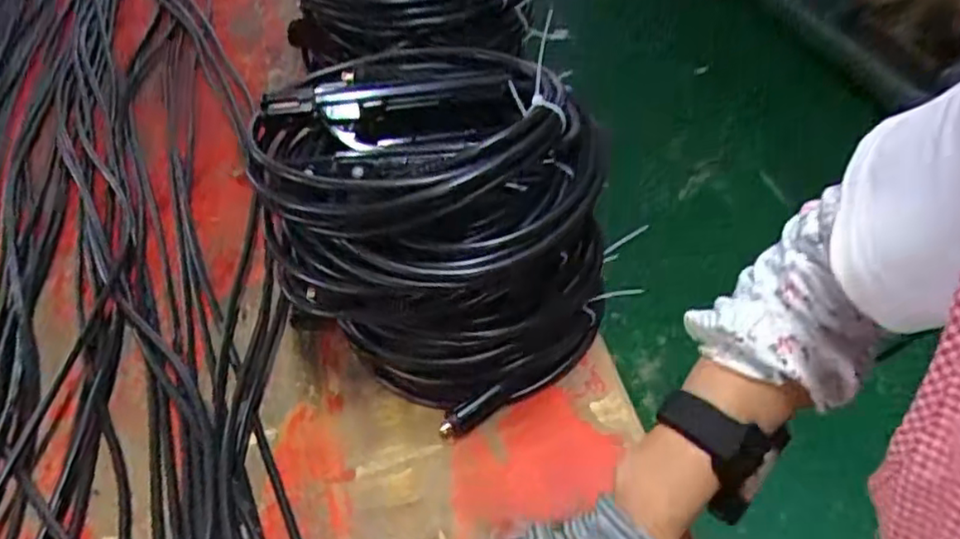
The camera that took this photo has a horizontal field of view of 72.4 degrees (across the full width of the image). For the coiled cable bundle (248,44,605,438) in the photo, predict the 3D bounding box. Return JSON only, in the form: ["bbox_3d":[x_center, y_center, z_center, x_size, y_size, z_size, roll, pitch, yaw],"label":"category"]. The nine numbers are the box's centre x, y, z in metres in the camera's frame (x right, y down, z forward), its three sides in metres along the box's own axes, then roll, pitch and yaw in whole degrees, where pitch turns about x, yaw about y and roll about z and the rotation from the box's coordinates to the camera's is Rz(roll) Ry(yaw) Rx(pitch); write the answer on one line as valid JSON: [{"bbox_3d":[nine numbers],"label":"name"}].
[{"bbox_3d":[-0.038,-0.022,0.554,0.223,0.248,0.210,-3,49,4],"label":"coiled cable bundle"}]

